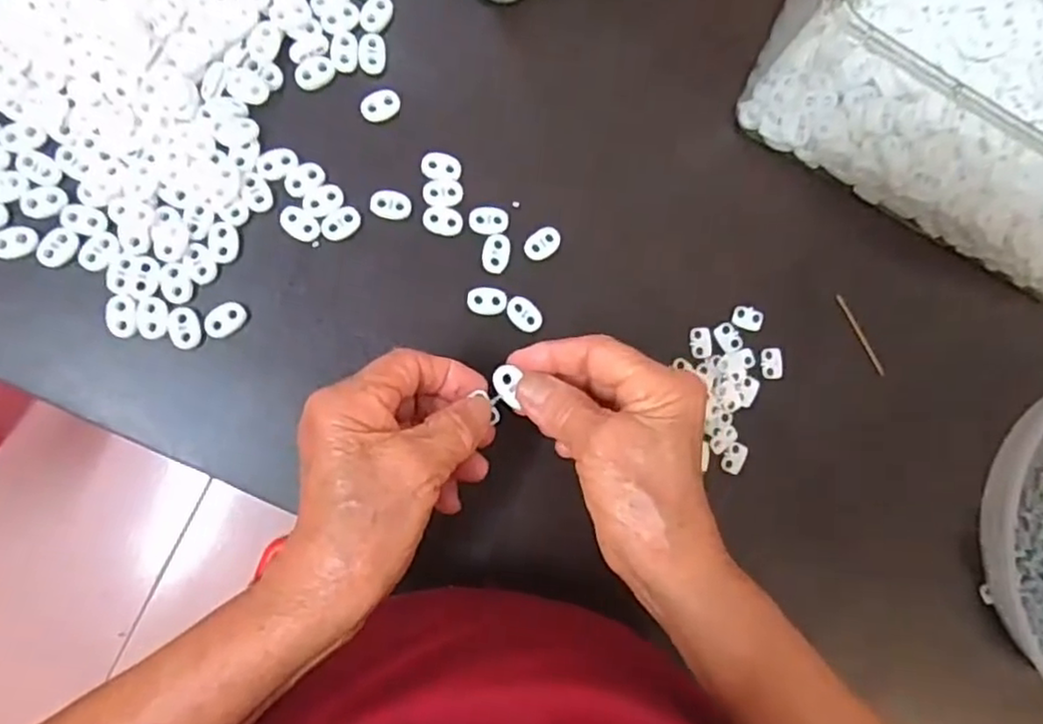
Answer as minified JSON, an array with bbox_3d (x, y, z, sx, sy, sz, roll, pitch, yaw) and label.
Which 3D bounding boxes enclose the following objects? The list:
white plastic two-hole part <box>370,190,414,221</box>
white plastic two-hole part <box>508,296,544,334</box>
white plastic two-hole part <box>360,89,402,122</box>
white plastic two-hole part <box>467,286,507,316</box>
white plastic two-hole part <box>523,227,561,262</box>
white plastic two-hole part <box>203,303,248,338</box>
[{"bbox_3d":[-0.074,-0.090,0.385,0.022,0.004,0.016,6,87,-8],"label":"white plastic two-hole part"},{"bbox_3d":[0.002,-0.028,0.396,0.016,0.004,0.023,-40,93,-8],"label":"white plastic two-hole part"},{"bbox_3d":[-0.080,-0.147,0.387,0.024,0.004,0.016,-32,92,-8],"label":"white plastic two-hole part"},{"bbox_3d":[-0.020,-0.035,0.393,0.022,0.004,0.016,7,87,-7],"label":"white plastic two-hole part"},{"bbox_3d":[0.013,-0.070,0.398,0.024,0.004,0.015,-42,93,-7],"label":"white plastic two-hole part"},{"bbox_3d":[-0.162,-0.023,0.371,0.023,0.006,0.014,-37,93,-8],"label":"white plastic two-hole part"}]

